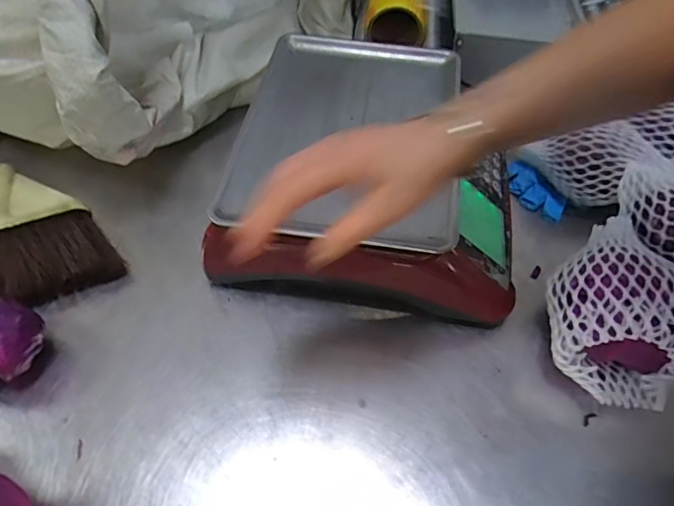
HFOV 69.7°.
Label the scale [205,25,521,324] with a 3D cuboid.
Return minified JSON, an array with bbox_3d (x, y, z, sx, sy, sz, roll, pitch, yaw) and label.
[{"bbox_3d":[0.057,-0.103,0.589,0.328,0.137,0.329,9,55,4],"label":"scale"}]

